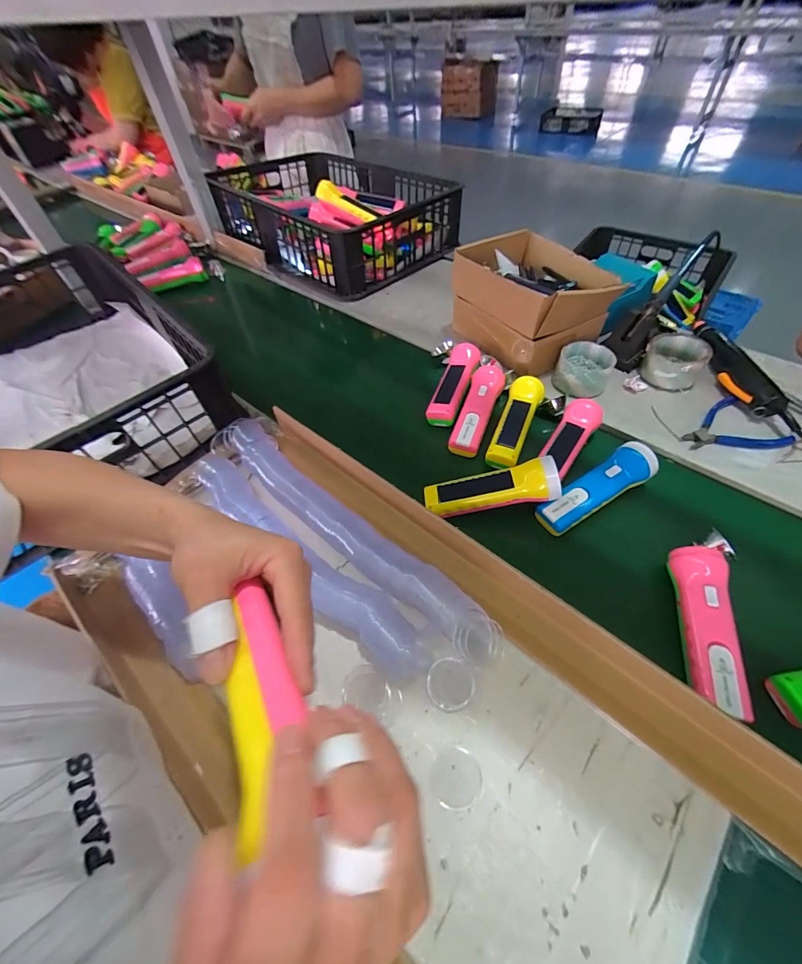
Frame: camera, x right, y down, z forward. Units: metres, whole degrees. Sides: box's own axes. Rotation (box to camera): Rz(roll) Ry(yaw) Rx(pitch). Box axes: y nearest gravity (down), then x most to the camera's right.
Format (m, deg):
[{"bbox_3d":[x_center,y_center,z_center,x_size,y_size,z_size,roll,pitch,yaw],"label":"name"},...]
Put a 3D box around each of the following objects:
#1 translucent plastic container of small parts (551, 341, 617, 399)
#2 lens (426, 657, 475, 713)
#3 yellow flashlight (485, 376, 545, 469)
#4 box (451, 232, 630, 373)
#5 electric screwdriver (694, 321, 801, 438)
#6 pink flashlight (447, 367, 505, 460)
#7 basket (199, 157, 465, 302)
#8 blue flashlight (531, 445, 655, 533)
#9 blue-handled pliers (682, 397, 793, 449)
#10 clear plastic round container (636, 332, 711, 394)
[{"bbox_3d":[0.293,-0.178,0.624,0.082,0.049,0.091,25,60,18],"label":"translucent plastic container of small parts"},{"bbox_3d":[0.048,0.197,0.378,0.045,0.006,0.044,-1,55,1],"label":"lens"},{"bbox_3d":[0.168,-0.092,0.565,0.050,0.038,0.168,21,58,16],"label":"yellow flashlight"},{"bbox_3d":[0.233,-0.320,0.679,0.215,0.138,0.226,-26,58,-15],"label":"box"},{"bbox_3d":[0.519,-0.173,0.608,0.064,0.031,0.259,-5,55,-1],"label":"electric screwdriver"},{"bbox_3d":[0.120,-0.110,0.585,0.052,0.034,0.165,17,57,13],"label":"pink flashlight"},{"bbox_3d":[-0.194,-0.721,1.000,0.651,0.156,0.446,39,65,25],"label":"basket"},{"bbox_3d":[0.250,0.011,0.490,0.170,0.047,0.048,-29,57,-15],"label":"blue flashlight"},{"bbox_3d":[0.471,-0.071,0.552,0.133,0.012,0.102,-24,58,-14],"label":"blue-handled pliers"},{"bbox_3d":[0.442,-0.197,0.629,0.088,0.047,0.090,29,61,20],"label":"clear plastic round container"}]

